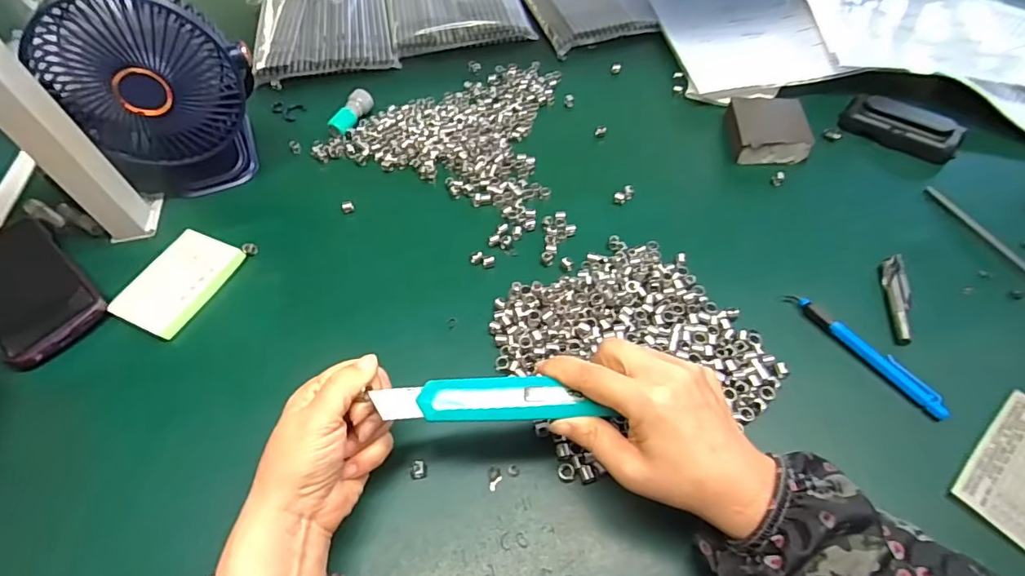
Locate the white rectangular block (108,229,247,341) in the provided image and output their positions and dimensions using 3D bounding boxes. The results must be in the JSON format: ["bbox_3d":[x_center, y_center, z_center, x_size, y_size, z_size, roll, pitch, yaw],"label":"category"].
[{"bbox_3d":[-0.286,-0.006,0.433,0.067,0.011,0.093,18,57,17],"label":"white rectangular block"}]

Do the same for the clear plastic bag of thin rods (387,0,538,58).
[{"bbox_3d":[-0.091,-0.443,0.736,0.181,0.017,0.313,-11,54,-3],"label":"clear plastic bag of thin rods"}]

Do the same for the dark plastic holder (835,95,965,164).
[{"bbox_3d":[0.390,-0.163,0.507,0.104,0.032,0.040,32,63,25],"label":"dark plastic holder"}]

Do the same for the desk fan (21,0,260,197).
[{"bbox_3d":[-0.309,-0.167,0.451,0.134,0.182,0.088,-40,60,-22],"label":"desk fan"}]

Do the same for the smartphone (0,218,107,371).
[{"bbox_3d":[-0.424,-0.003,0.439,0.177,0.015,0.077,33,63,26],"label":"smartphone"}]

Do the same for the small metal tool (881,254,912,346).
[{"bbox_3d":[0.305,0.006,0.400,0.012,0.014,0.086,11,56,13],"label":"small metal tool"}]

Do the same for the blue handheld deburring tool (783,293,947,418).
[{"bbox_3d":[0.260,0.044,0.371,0.010,0.013,0.122,-29,56,-15],"label":"blue handheld deburring tool"}]

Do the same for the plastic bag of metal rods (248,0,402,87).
[{"bbox_3d":[-0.271,-0.401,0.706,0.185,0.040,0.327,-12,54,-4],"label":"plastic bag of metal rods"}]

